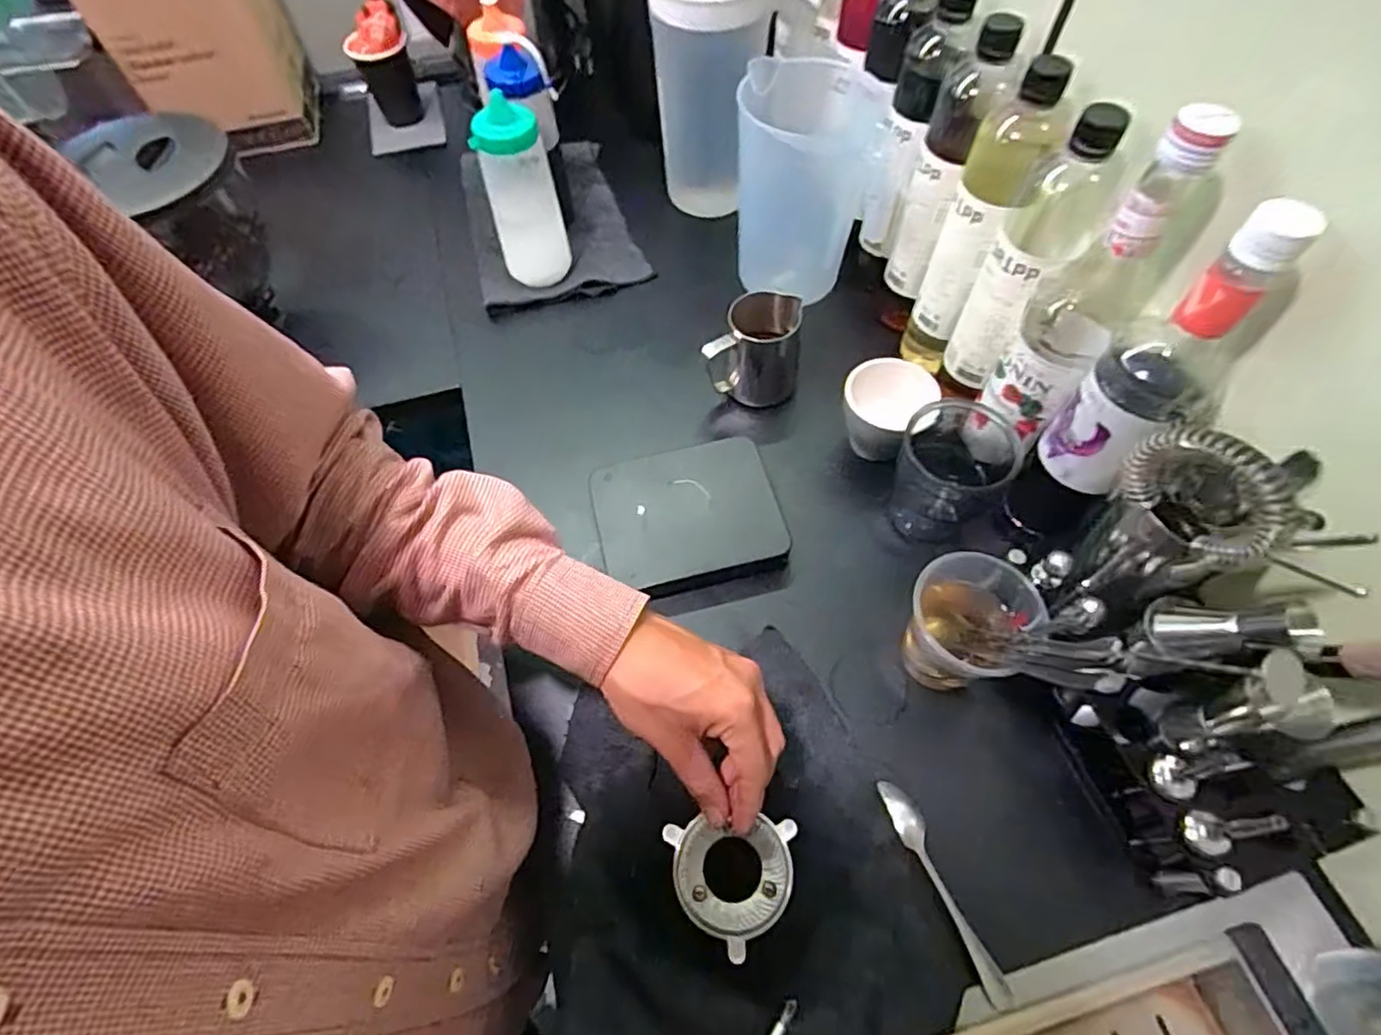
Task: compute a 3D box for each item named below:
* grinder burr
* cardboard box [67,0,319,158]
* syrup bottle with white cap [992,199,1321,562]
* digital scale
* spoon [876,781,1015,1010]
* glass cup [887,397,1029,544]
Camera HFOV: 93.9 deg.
[{"bbox_3d":[0.027,0.230,0.402,0.081,0.020,0.073,-2,60,0],"label":"grinder burr"},{"bbox_3d":[-0.611,-0.617,0.802,0.166,0.252,0.159,-12,60,-5],"label":"cardboard box"},{"bbox_3d":[0.304,-0.072,0.451,0.073,0.293,0.068,29,64,17],"label":"syrup bottle with white cap"},{"bbox_3d":[-0.003,0.000,0.580,0.158,0.031,0.133,-12,60,-6],"label":"digital scale"},{"bbox_3d":[0.172,0.252,0.441,0.023,0.013,0.142,-19,61,-10],"label":"spoon"},{"bbox_3d":[0.229,-0.044,0.562,0.100,0.104,0.078,-29,63,-15],"label":"glass cup"}]

